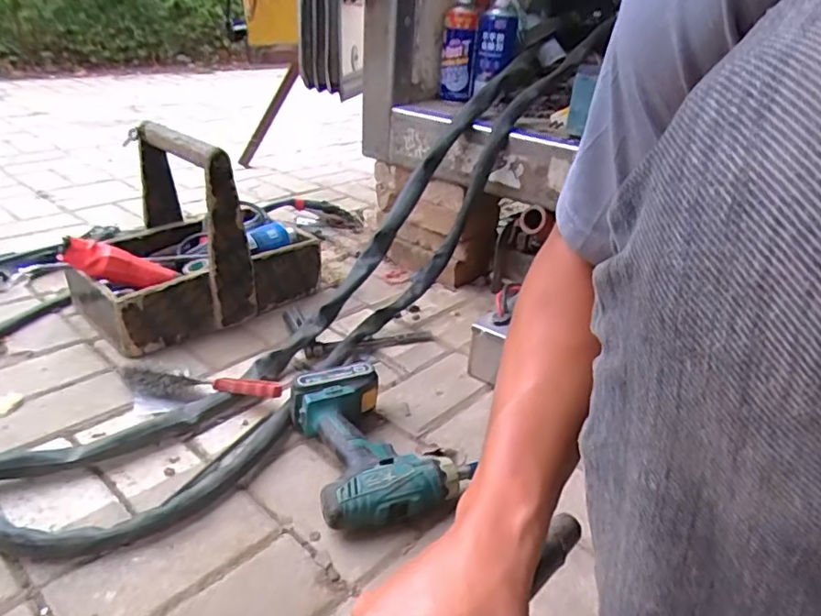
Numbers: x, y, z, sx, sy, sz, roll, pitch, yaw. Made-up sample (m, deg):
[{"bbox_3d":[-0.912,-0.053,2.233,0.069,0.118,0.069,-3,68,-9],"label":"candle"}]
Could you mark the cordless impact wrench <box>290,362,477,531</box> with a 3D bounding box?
[{"bbox_3d":[-0.041,0.151,0.674,0.157,0.073,0.200,-7,31,-19],"label":"cordless impact wrench"}]

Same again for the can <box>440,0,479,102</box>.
[{"bbox_3d":[0.088,-0.473,1.087,0.061,0.166,0.048,4,27,2],"label":"can"}]

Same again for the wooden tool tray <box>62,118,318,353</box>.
[{"bbox_3d":[-0.350,-0.130,0.939,0.229,0.277,0.342,27,36,35],"label":"wooden tool tray"}]

